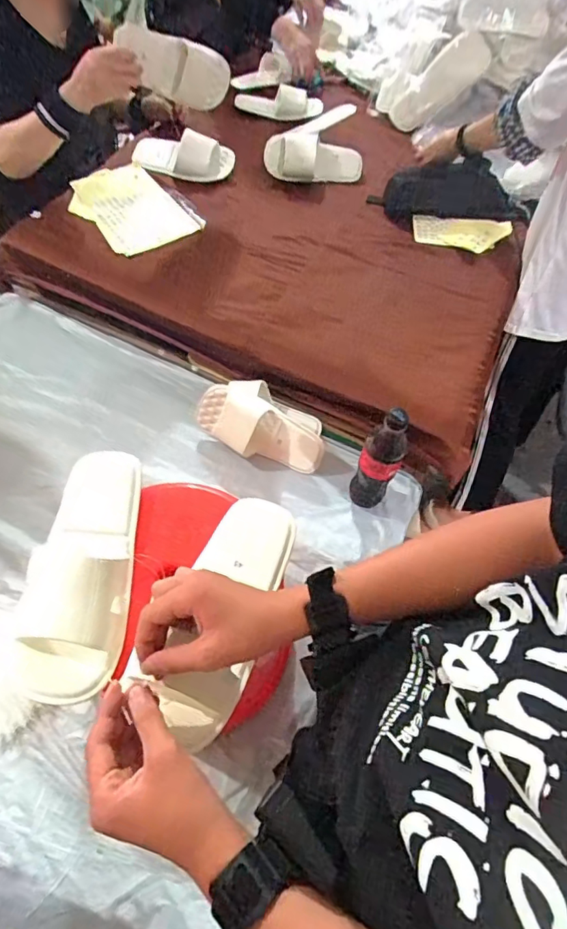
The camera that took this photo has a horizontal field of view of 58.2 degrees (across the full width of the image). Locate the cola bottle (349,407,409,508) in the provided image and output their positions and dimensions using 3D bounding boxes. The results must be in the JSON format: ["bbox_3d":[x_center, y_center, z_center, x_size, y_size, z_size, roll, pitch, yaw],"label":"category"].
[{"bbox_3d":[0.149,-0.001,0.794,0.060,0.244,0.060,2,59,-3],"label":"cola bottle"}]

